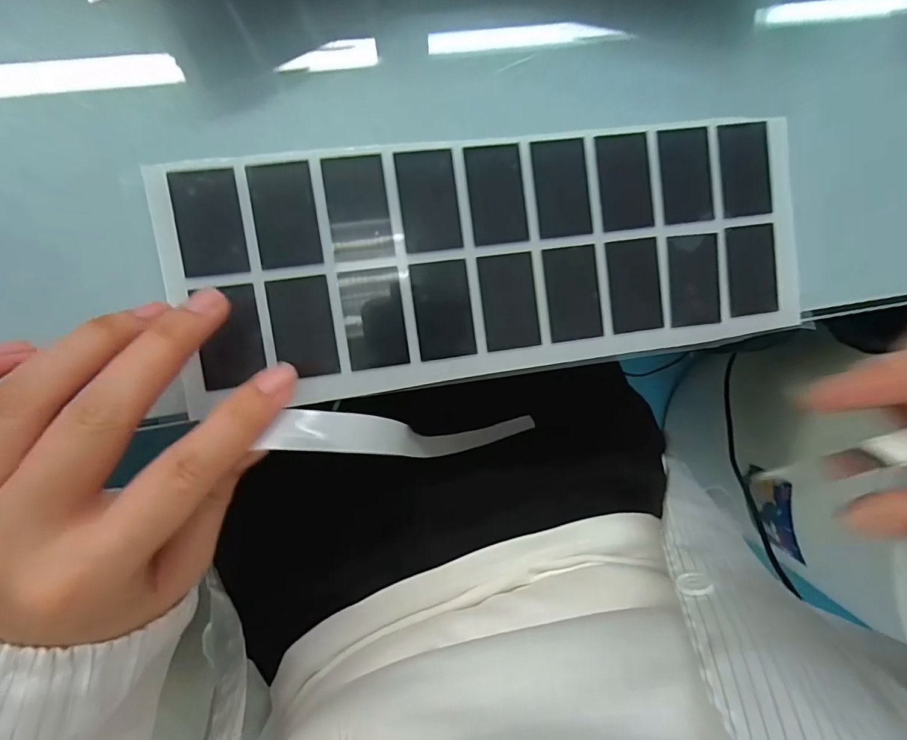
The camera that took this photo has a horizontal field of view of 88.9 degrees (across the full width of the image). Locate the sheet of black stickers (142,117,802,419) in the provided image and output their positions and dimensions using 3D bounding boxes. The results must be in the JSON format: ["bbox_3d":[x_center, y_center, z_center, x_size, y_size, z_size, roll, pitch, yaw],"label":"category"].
[{"bbox_3d":[0.022,-0.048,0.197,0.265,0.004,0.095,-7,95,-8],"label":"sheet of black stickers"}]

